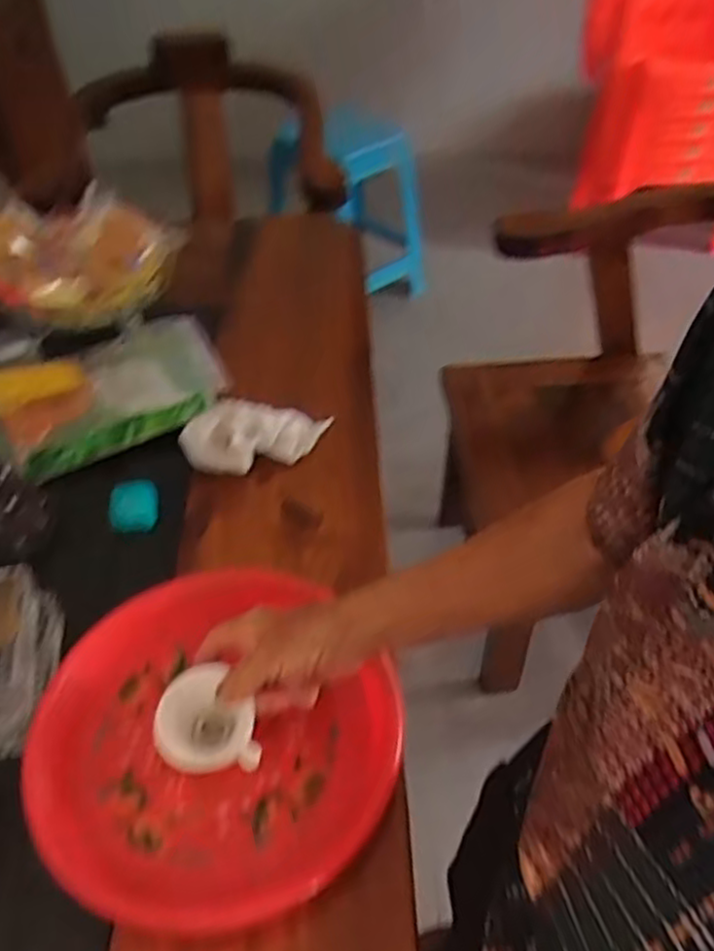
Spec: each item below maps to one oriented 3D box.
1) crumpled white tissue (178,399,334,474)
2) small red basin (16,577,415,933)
[{"bbox_3d":[-0.097,-0.040,0.739,0.146,0.052,0.063,-10,46,-8],"label":"crumpled white tissue"},{"bbox_3d":[-0.103,0.179,0.526,0.239,0.038,0.244,-29,51,-24],"label":"small red basin"}]

